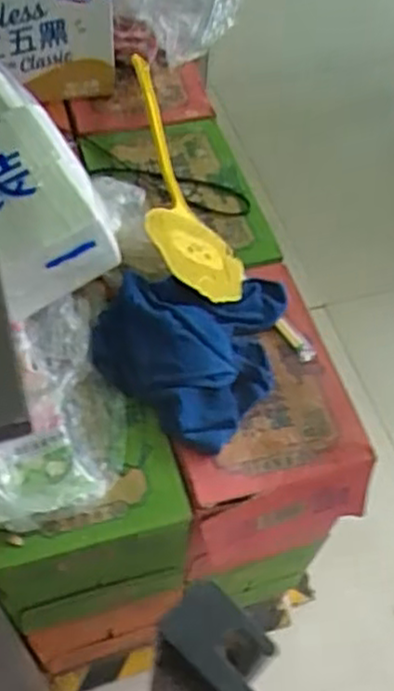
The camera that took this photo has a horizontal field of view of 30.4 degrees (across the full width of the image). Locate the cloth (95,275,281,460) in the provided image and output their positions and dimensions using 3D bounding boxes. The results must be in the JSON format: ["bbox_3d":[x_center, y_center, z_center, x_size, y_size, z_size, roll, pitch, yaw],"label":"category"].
[{"bbox_3d":[0.004,-0.018,0.796,0.189,0.066,0.224,32,60,16],"label":"cloth"}]

